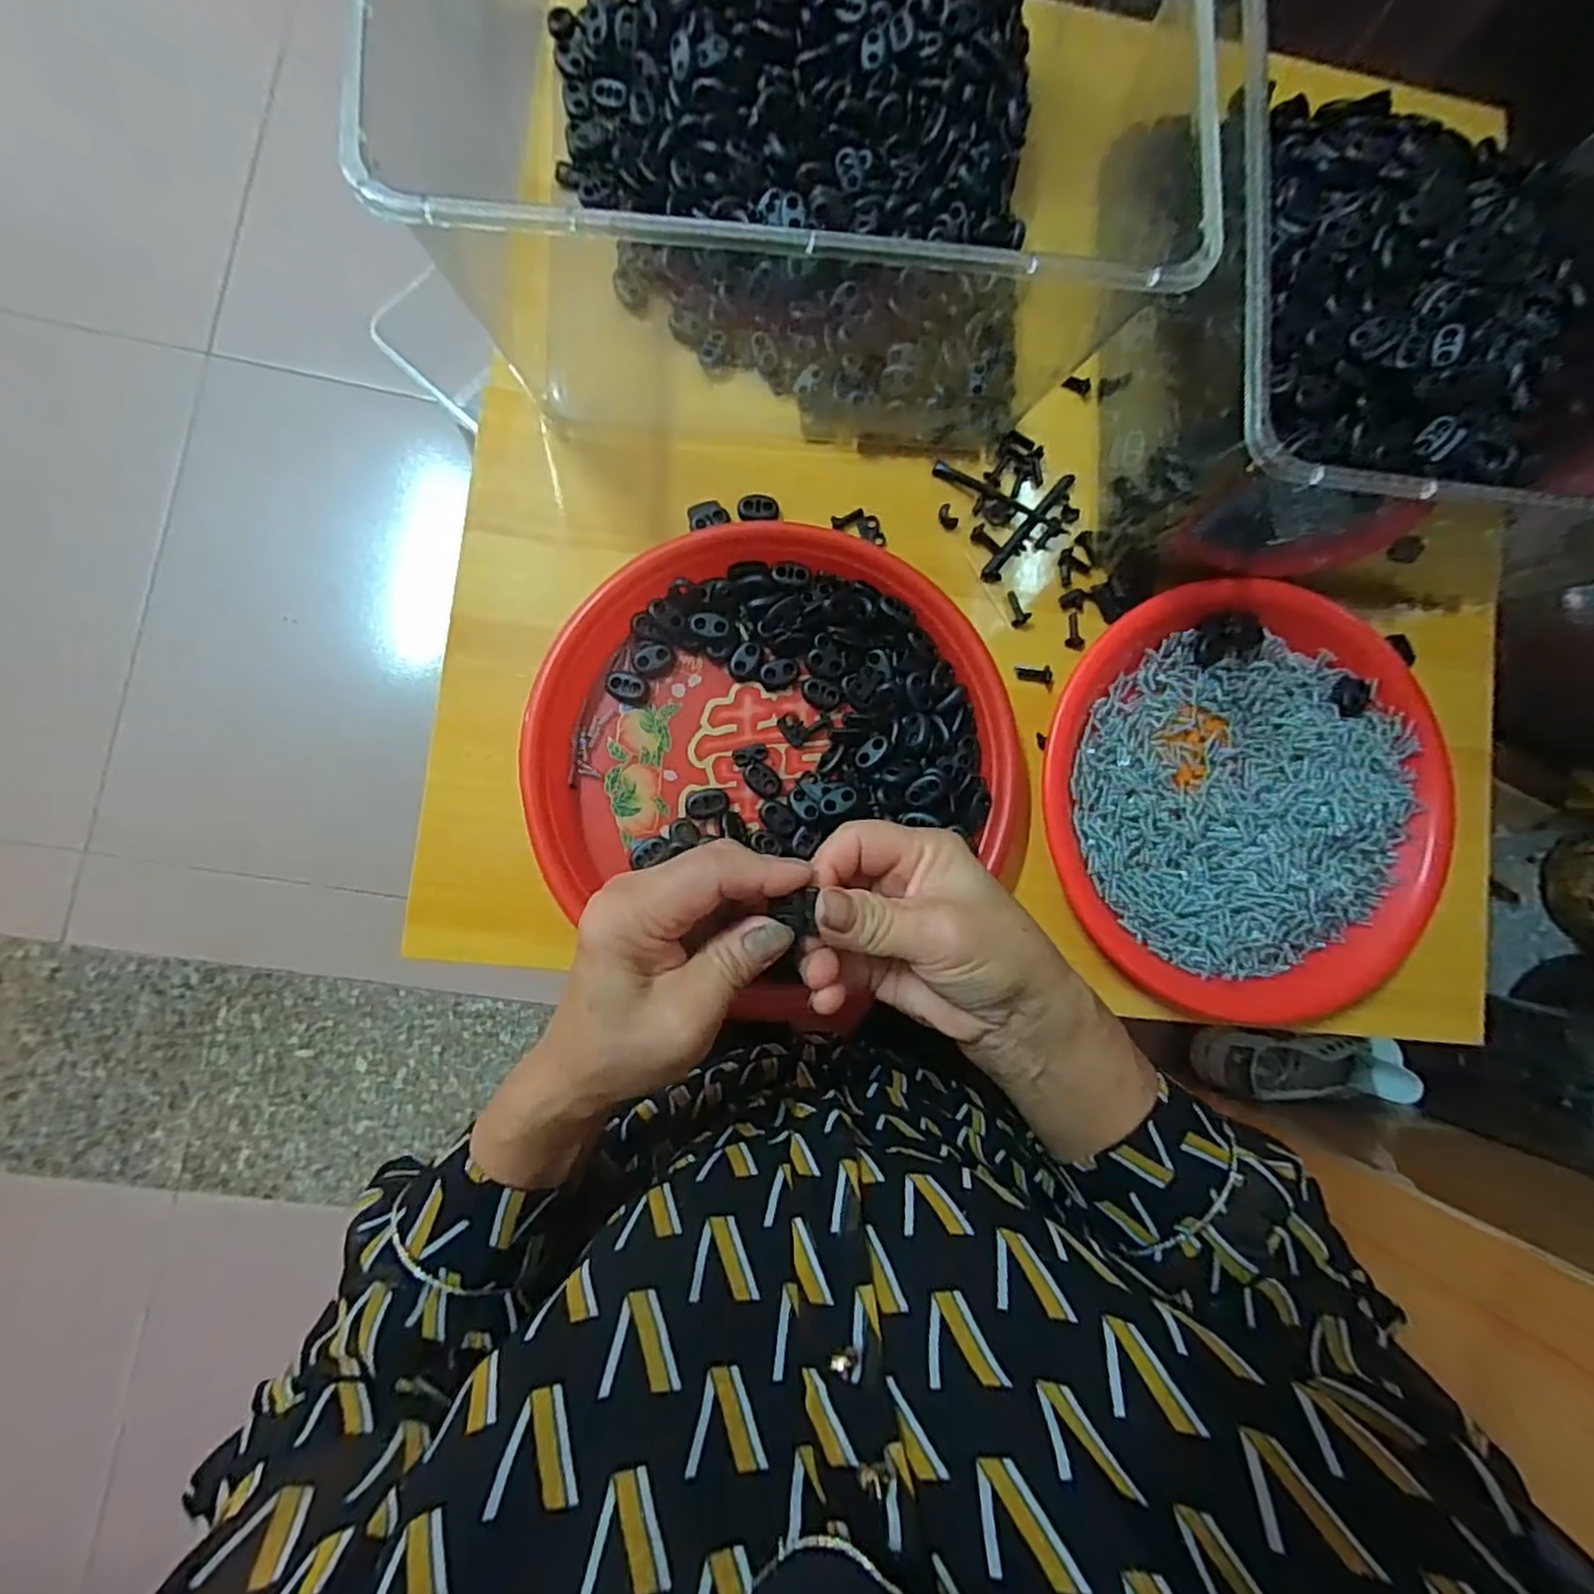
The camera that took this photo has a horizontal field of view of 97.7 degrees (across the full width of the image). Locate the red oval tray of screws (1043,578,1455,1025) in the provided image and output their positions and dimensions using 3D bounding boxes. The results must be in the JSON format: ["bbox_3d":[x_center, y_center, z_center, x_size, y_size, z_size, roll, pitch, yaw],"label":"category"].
[{"bbox_3d":[0.242,0.001,0.372,0.220,0.025,0.222,-8,87,-7],"label":"red oval tray of screws"}]

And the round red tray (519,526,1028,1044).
[{"bbox_3d":[-0.008,-0.021,0.348,0.241,0.027,0.221,0,86,-4],"label":"round red tray"}]

